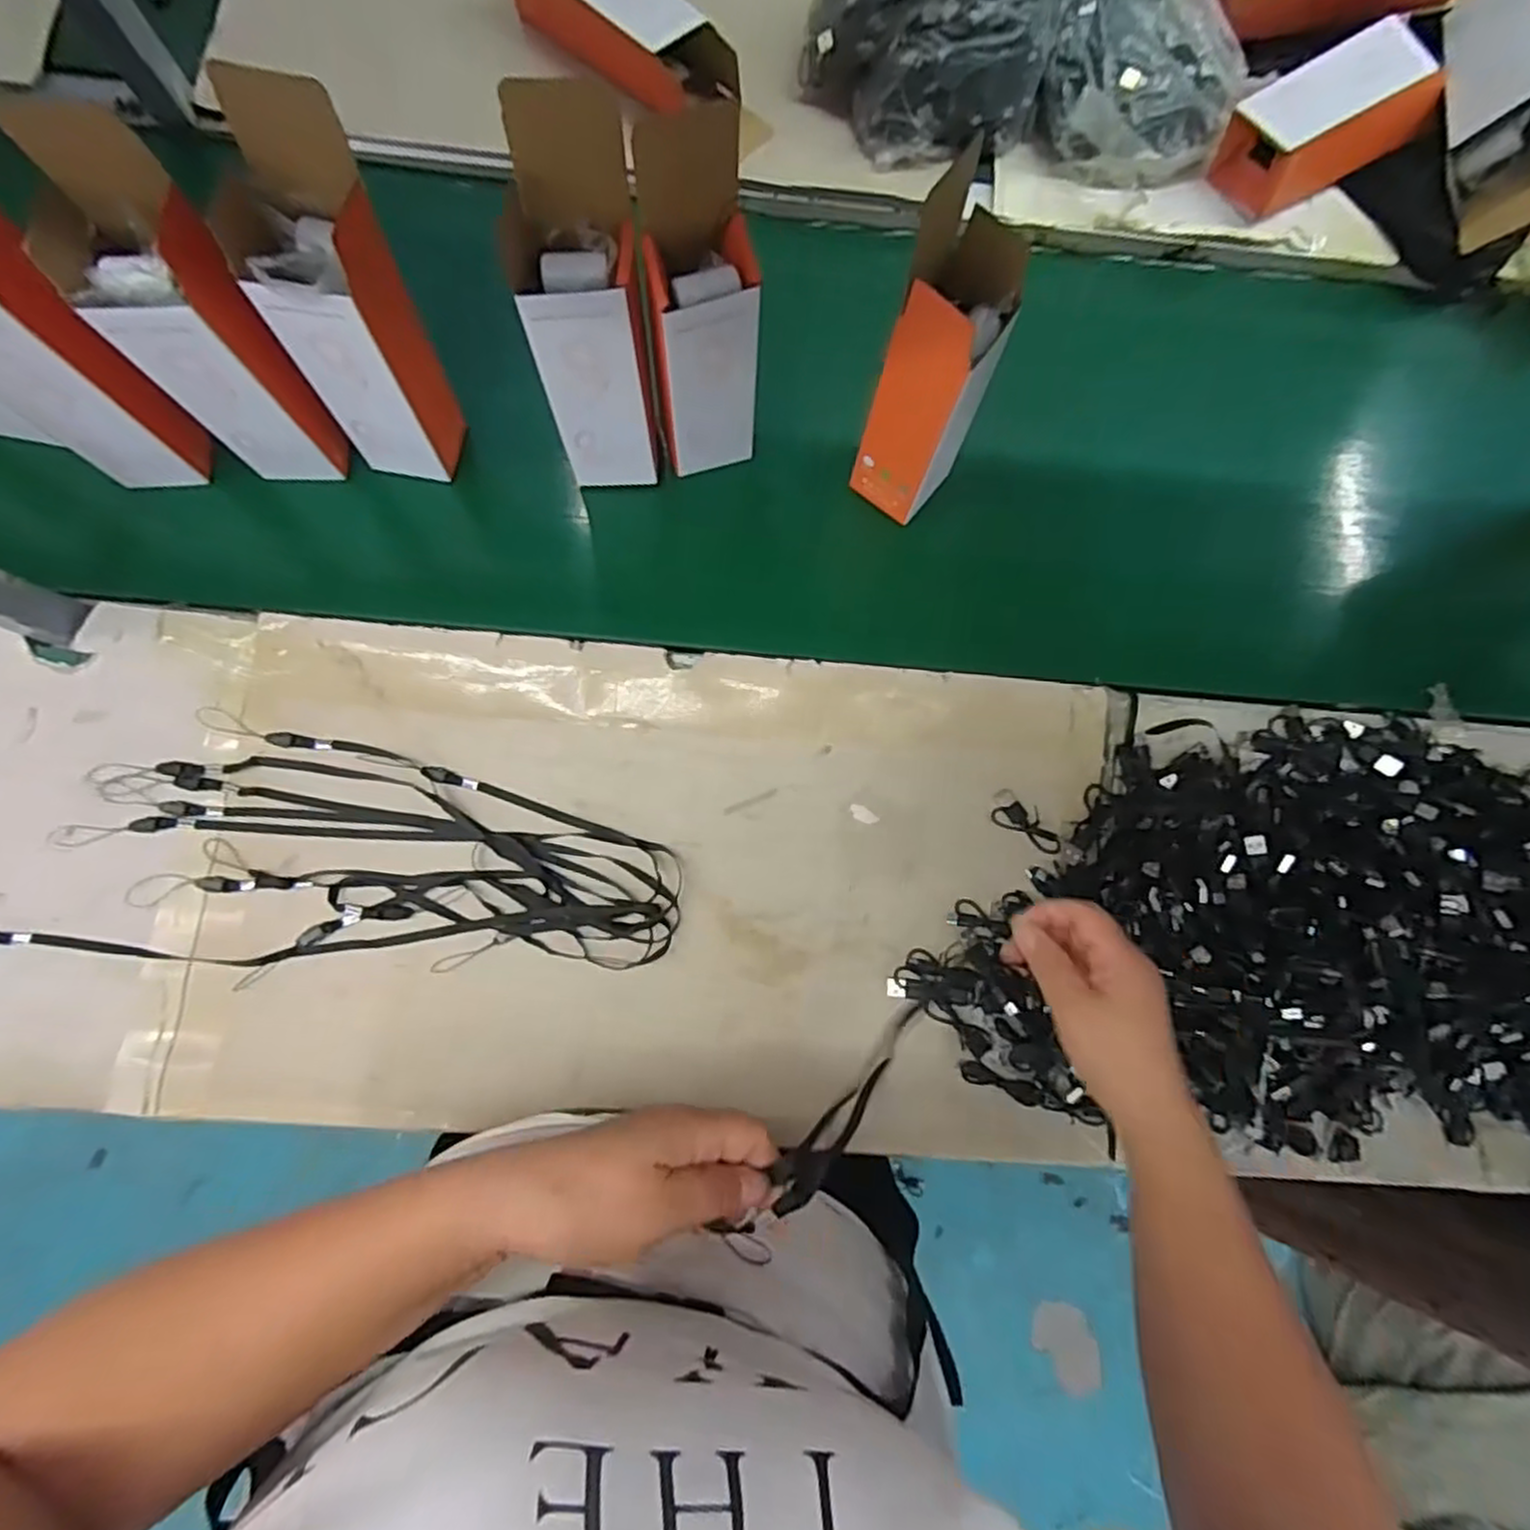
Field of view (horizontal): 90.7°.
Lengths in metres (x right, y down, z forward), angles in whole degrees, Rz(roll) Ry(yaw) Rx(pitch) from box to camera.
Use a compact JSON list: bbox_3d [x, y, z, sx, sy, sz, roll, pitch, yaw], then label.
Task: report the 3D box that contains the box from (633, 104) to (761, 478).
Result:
[{"bbox_3d":[-0.043,-0.294,0.503,0.065,0.205,0.081,-12,82,-5],"label":"box"}]

